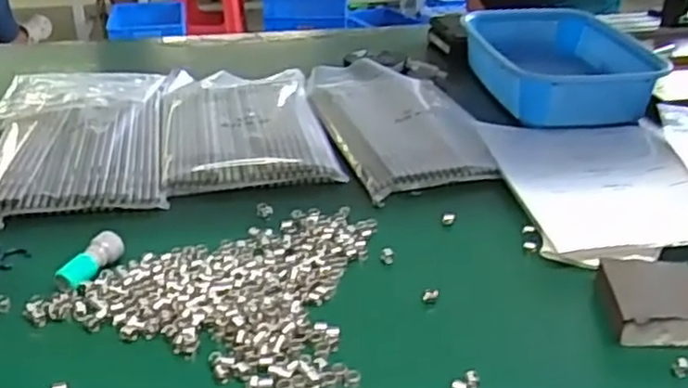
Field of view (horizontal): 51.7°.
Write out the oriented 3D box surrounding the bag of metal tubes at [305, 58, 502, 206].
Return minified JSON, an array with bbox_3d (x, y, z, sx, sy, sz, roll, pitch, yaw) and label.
[{"bbox_3d":[0.061,-0.094,0.853,0.172,0.028,0.326,-7,28,-13],"label":"bag of metal tubes"}]

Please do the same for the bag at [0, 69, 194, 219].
[{"bbox_3d":[-0.297,-0.071,0.797,0.206,0.042,0.334,-4,28,-7],"label":"bag"}]

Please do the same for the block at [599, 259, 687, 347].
[{"bbox_3d":[0.235,0.083,0.541,0.075,0.031,0.077,0,28,1],"label":"block"}]

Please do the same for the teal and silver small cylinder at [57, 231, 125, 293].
[{"bbox_3d":[-0.205,0.055,0.576,0.023,0.021,0.066,11,30,21],"label":"teal and silver small cylinder"}]

